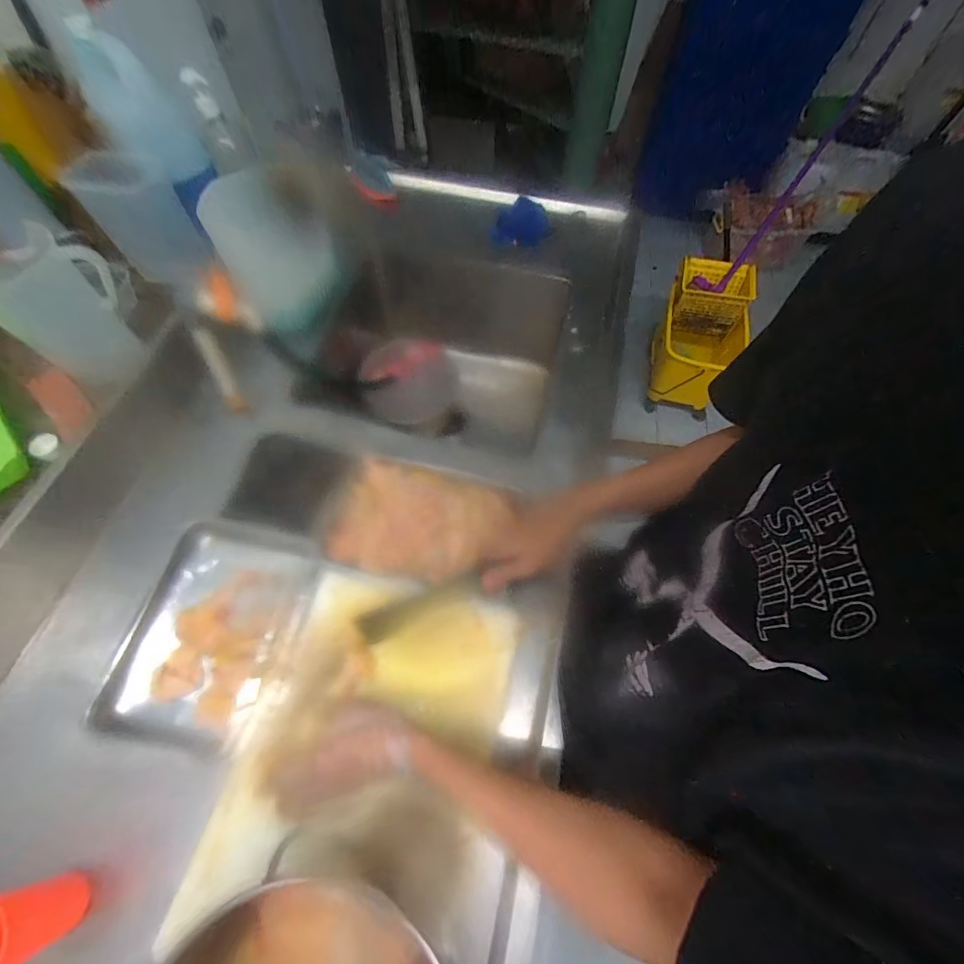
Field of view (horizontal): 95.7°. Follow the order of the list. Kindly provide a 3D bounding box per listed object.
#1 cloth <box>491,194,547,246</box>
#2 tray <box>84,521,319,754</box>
[{"bbox_3d":[0.082,-0.569,0.957,0.118,0.018,0.101,0,86,5],"label":"cloth"},{"bbox_3d":[-0.356,0.193,0.595,0.212,0.059,0.283,8,64,4],"label":"tray"}]

